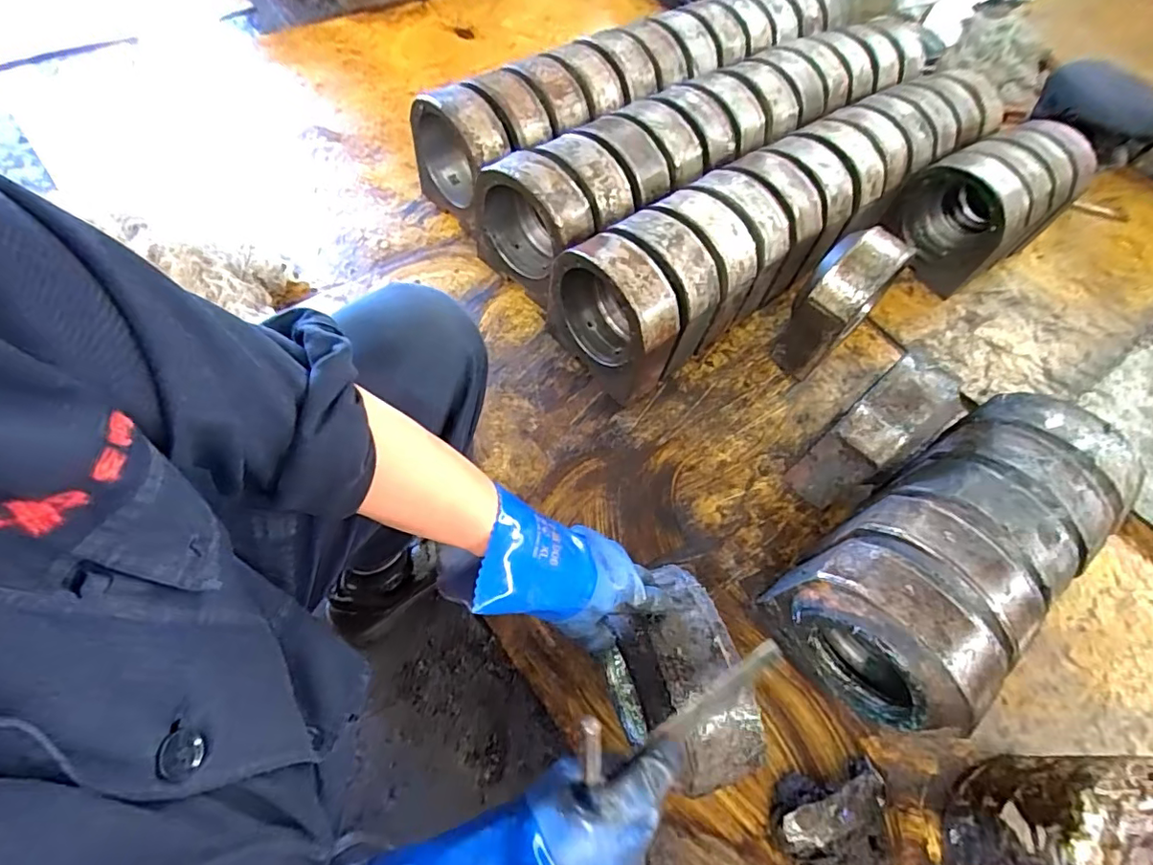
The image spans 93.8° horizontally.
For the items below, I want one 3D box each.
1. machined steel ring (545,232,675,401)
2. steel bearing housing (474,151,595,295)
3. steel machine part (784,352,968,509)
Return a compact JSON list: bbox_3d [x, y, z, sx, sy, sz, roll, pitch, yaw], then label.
[{"bbox_3d":[0.060,-0.192,0.900,0.105,0.233,0.220,-33,69,-21],"label":"machined steel ring"},{"bbox_3d":[-0.076,-0.361,0.973,0.094,0.238,0.211,-39,73,-25],"label":"steel bearing housing"},{"bbox_3d":[0.460,0.002,0.836,0.107,0.239,0.184,41,61,16],"label":"steel machine part"}]

